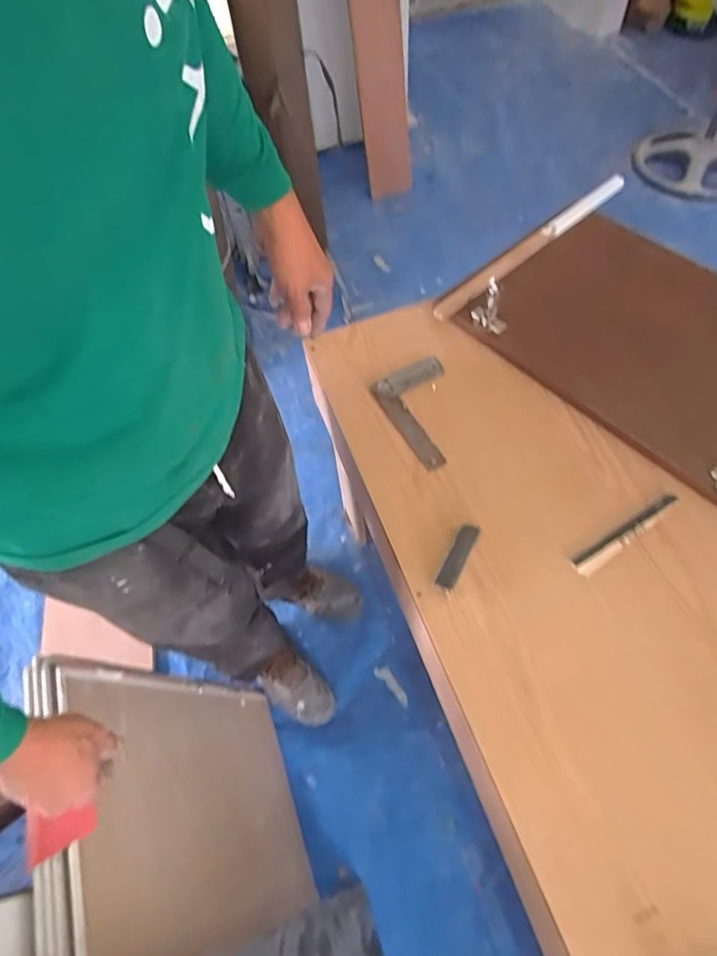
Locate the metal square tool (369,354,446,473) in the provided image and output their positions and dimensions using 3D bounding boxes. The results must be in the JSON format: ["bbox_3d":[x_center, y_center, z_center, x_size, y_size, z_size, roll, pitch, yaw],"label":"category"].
[{"bbox_3d":[0.113,-0.107,0.871,0.121,0.025,0.186,-26,61,-10],"label":"metal square tool"}]

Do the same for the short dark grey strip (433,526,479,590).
[{"bbox_3d":[0.134,0.104,0.733,0.025,0.021,0.100,24,64,17],"label":"short dark grey strip"}]

